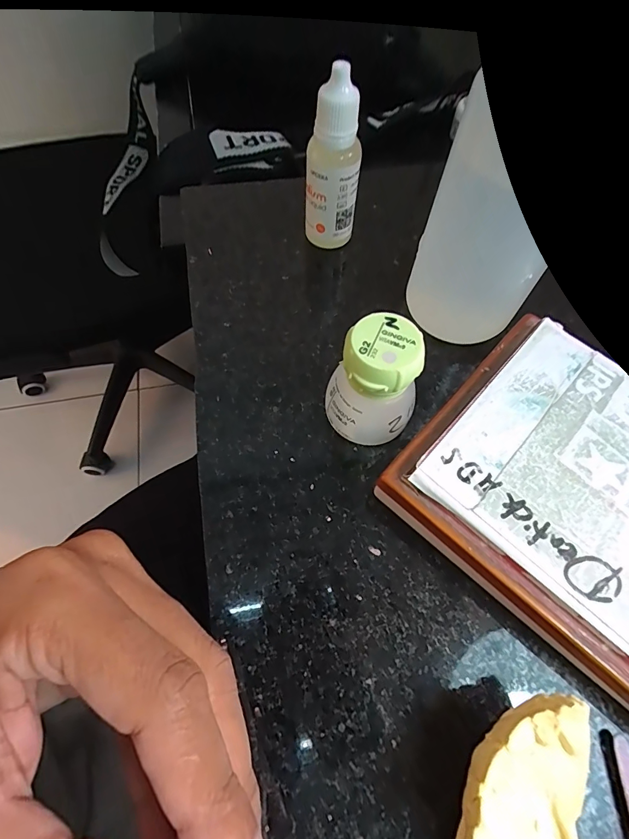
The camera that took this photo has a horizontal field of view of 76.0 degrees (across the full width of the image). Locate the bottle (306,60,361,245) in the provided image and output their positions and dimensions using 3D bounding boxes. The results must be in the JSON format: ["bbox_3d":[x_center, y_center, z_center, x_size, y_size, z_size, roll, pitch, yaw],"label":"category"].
[{"bbox_3d":[0.008,-0.106,0.174,0.018,0.070,0.017,39,68,17],"label":"bottle"}]

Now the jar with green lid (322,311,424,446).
[{"bbox_3d":[0.021,-0.010,0.139,0.027,0.044,0.026,0,63,-1],"label":"jar with green lid"}]

